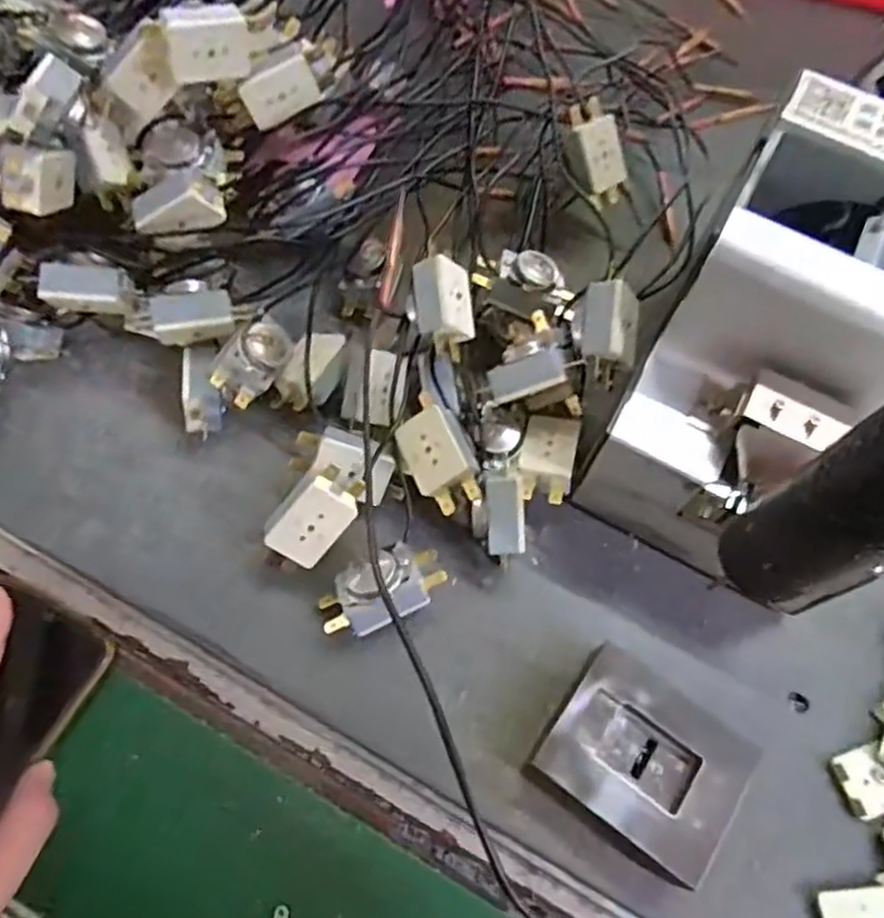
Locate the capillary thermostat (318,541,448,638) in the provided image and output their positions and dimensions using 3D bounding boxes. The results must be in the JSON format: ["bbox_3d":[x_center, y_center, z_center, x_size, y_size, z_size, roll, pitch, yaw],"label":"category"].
[{"bbox_3d":[-0.028,0.062,0.332,0.059,0.031,0.030,-26,70,-13],"label":"capillary thermostat"}]

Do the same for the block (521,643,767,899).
[{"bbox_3d":[0.087,0.133,0.312,0.080,0.028,0.066,34,69,12],"label":"block"}]

